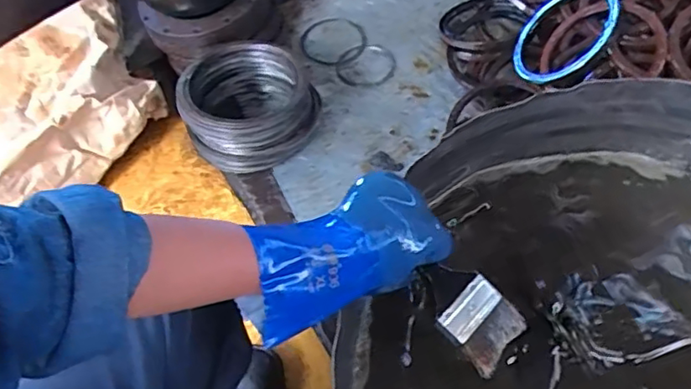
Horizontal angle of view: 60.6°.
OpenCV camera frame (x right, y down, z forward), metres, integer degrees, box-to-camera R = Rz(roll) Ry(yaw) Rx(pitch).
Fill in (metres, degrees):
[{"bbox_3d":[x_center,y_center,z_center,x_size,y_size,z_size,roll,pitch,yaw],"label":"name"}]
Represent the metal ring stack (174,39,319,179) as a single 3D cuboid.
[{"bbox_3d":[-0.184,-0.178,1.158,0.252,0.129,0.260,-13,57,-1],"label":"metal ring stack"}]

